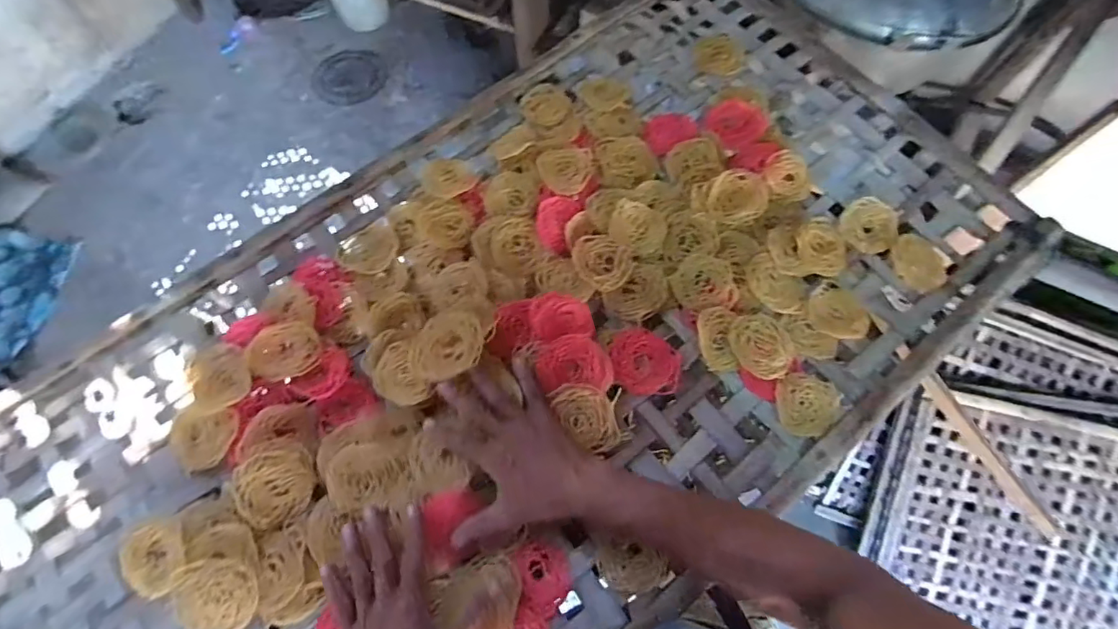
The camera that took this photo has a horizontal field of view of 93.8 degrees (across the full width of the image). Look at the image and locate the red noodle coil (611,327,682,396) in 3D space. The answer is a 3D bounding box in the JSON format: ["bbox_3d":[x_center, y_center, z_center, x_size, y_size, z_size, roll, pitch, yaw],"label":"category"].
[{"bbox_3d":[0.095,0.053,0.579,0.066,0.013,0.083,-41,72,-14],"label":"red noodle coil"}]

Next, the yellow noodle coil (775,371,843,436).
[{"bbox_3d":[0.258,0.092,0.541,0.066,0.011,0.063,-1,68,2],"label":"yellow noodle coil"}]

